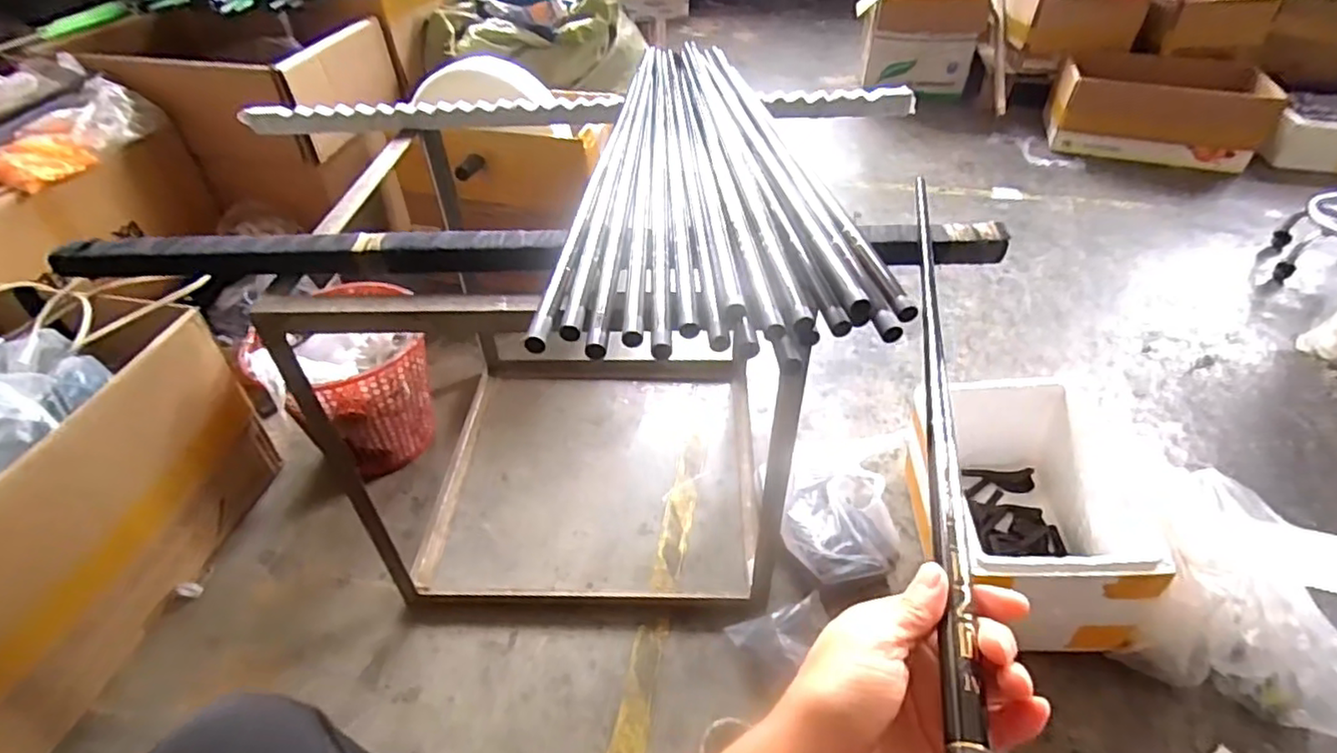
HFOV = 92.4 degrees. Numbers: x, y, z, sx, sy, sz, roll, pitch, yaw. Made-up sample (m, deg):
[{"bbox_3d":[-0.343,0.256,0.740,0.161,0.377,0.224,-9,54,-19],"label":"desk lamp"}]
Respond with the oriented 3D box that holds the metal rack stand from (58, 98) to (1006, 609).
[{"bbox_3d":[-0.105,-0.027,0.942,0.900,0.590,0.610,2,42,2],"label":"metal rack stand"}]

